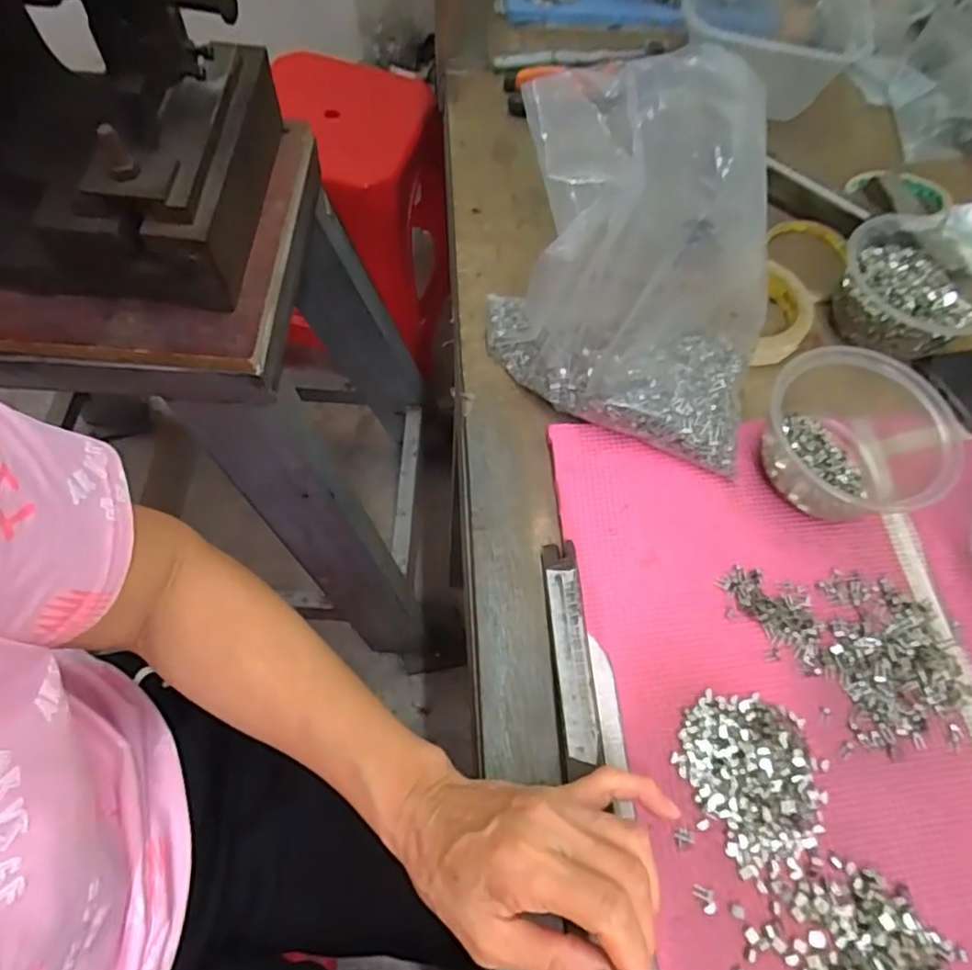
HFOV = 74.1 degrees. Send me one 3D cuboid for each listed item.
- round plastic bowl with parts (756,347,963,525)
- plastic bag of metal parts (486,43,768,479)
[{"bbox_3d":[0.249,-0.040,0.429,0.117,0.061,0.132,35,66,14],"label":"round plastic bowl with parts"},{"bbox_3d":[0.095,-0.130,0.396,0.192,0.187,0.117,21,64,8],"label":"plastic bag of metal parts"}]

